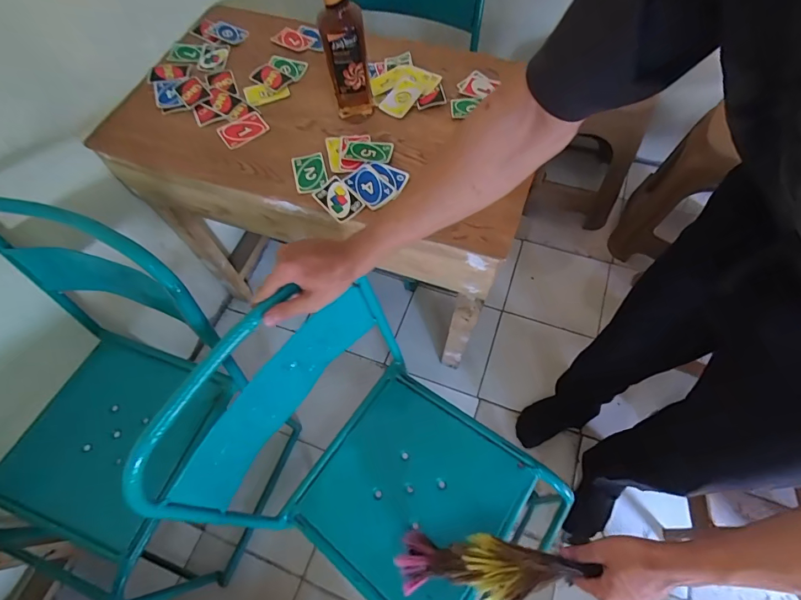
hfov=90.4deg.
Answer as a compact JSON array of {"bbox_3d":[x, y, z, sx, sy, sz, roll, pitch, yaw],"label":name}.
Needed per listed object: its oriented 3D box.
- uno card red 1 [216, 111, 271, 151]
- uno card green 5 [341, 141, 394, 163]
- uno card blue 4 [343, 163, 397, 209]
[{"bbox_3d":[-0.293,-0.318,0.741,0.085,0.006,0.060,-33,75,-15],"label":"uno card red 1"},{"bbox_3d":[-0.059,-0.261,0.707,0.087,0.009,0.050,2,63,1],"label":"uno card green 5"},{"bbox_3d":[-0.052,-0.194,0.679,0.057,0.008,0.087,-37,70,-13],"label":"uno card blue 4"}]

